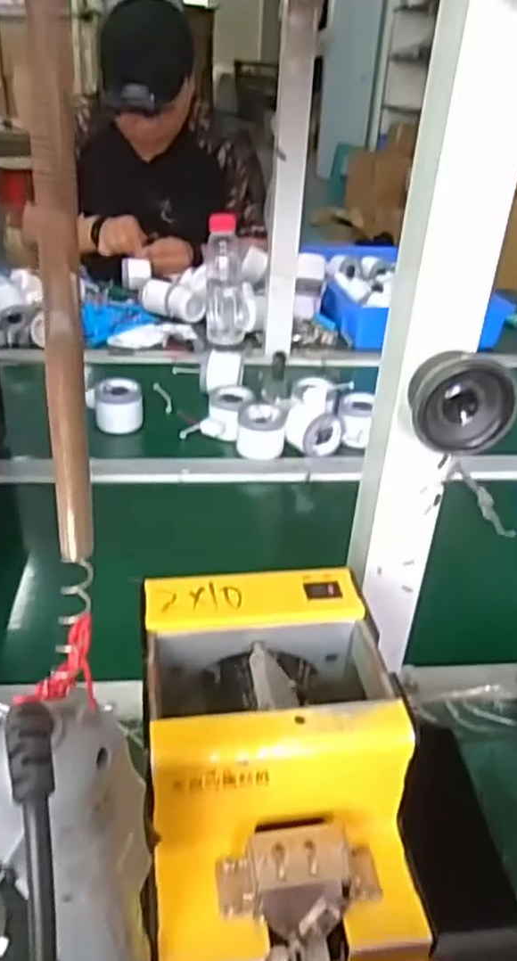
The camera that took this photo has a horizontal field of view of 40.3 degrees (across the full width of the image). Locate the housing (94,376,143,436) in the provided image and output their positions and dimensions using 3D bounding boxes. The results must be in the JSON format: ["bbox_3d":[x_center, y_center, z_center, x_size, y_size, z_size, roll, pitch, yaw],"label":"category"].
[{"bbox_3d":[-0.179,-0.096,0.905,0.062,0.052,0.049,-1,32,-8],"label":"housing"}]

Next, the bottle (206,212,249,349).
[{"bbox_3d":[-0.049,-0.327,1.142,0.071,0.184,0.071,-1,32,-8],"label":"bottle"}]

